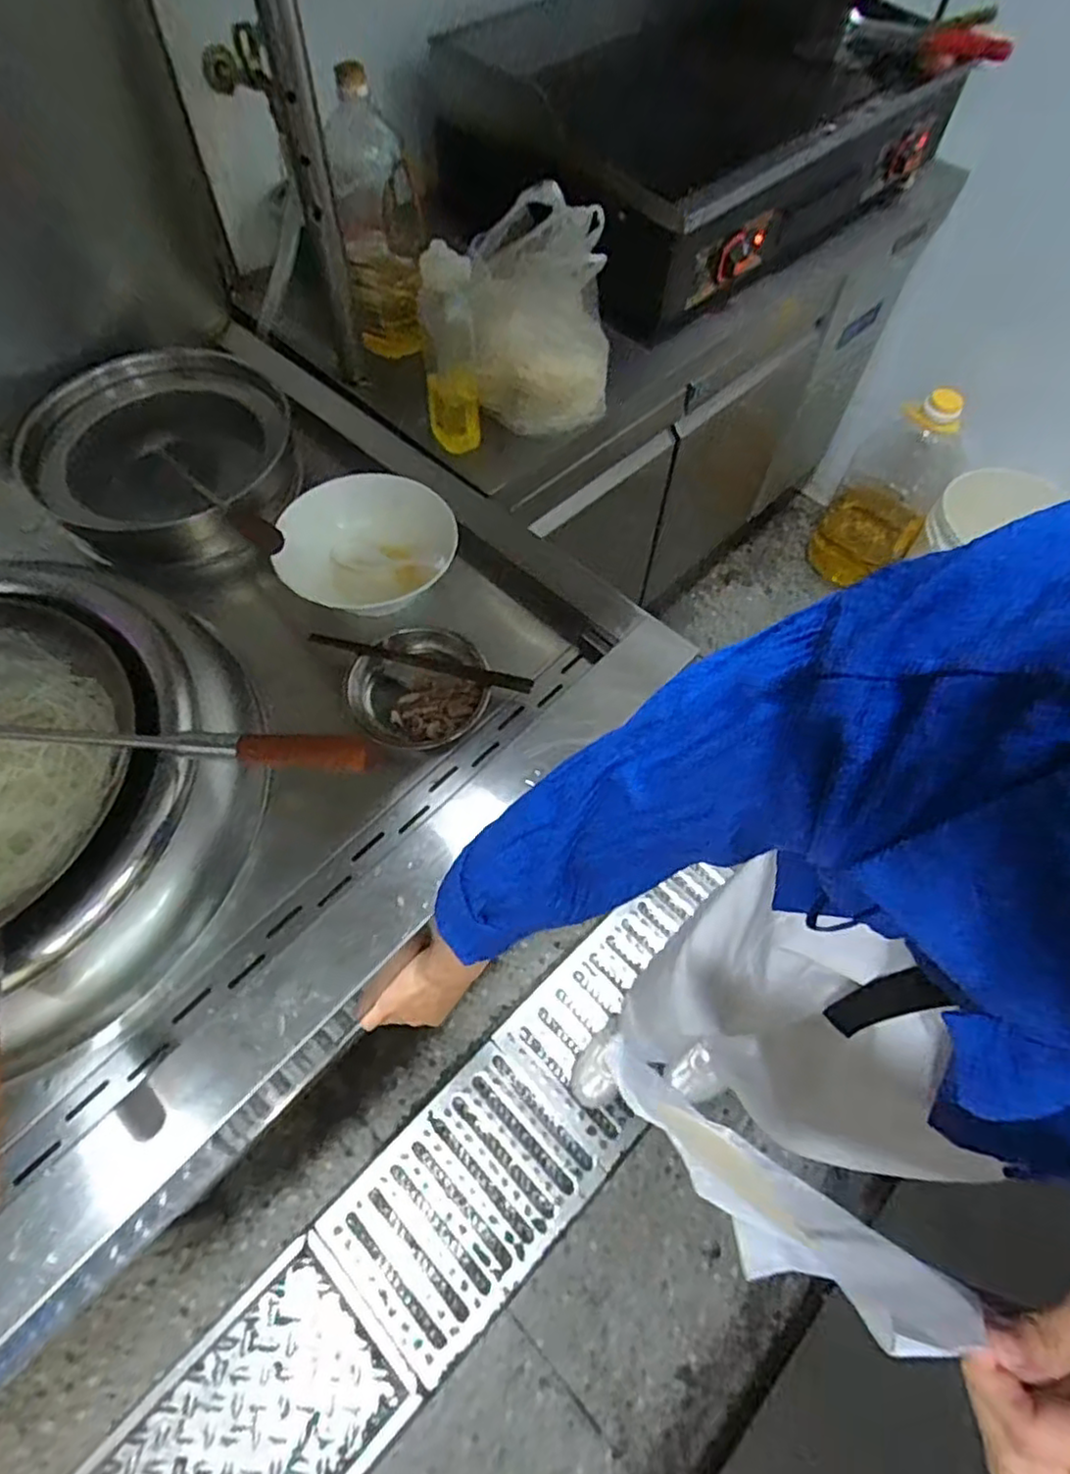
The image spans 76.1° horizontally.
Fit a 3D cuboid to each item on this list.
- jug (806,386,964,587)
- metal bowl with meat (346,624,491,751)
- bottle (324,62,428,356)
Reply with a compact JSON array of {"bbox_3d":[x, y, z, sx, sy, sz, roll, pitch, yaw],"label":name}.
[{"bbox_3d":[0.821,-0.565,1.594,0.216,0.456,0.160,29,65,14],"label":"jug"},{"bbox_3d":[-0.120,-0.057,0.725,0.132,0.057,0.132,0,62,-1],"label":"metal bowl with meat"},{"bbox_3d":[-0.189,-0.628,0.835,0.101,0.279,0.105,-4,62,-3],"label":"bottle"}]

